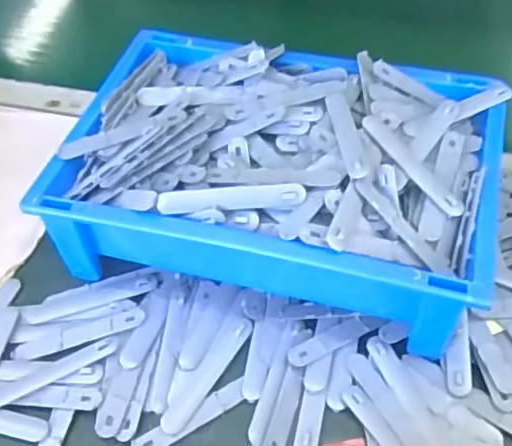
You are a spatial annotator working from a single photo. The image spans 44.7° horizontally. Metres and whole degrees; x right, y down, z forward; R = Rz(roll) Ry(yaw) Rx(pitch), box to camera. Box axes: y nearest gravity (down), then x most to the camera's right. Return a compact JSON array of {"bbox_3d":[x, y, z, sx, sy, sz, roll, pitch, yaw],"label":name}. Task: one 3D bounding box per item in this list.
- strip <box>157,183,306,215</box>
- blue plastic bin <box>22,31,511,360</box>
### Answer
[{"bbox_3d":[-0.016,-0.016,0.404,0.093,0.005,0.015,-3,90,1],"label":"strip"},{"bbox_3d":[0.018,-0.029,0.469,0.301,0.096,0.223,14,51,15],"label":"blue plastic bin"}]

